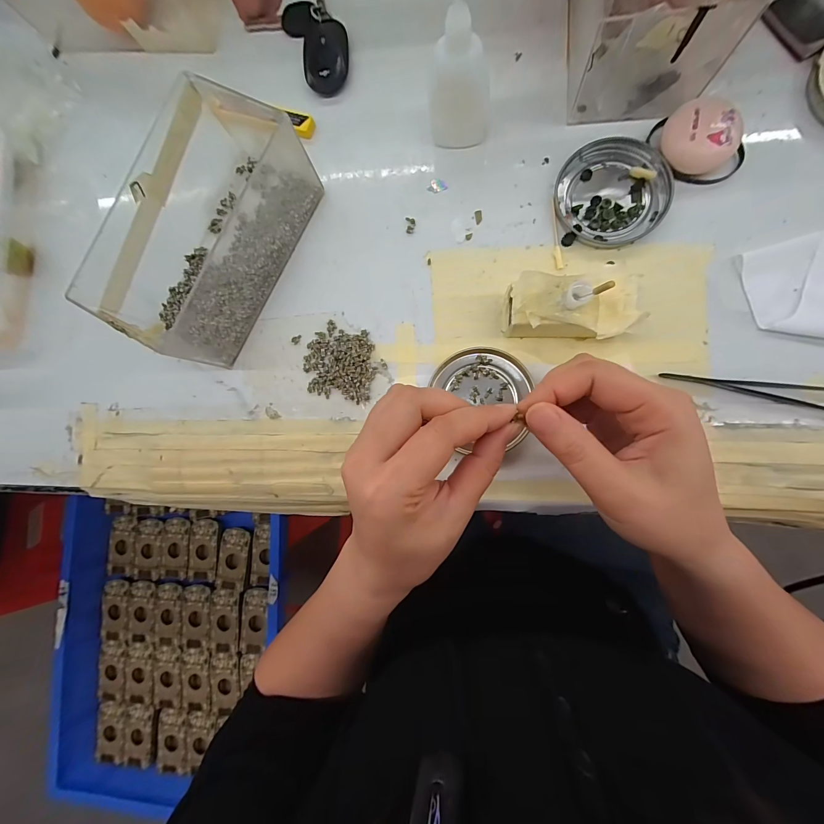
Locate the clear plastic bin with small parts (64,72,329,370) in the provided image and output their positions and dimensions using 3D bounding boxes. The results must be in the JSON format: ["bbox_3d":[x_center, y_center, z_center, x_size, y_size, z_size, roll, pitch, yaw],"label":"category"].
[{"bbox_3d":[-0.153,-0.148,0.271,0.102,0.064,0.204,31,90,9],"label":"clear plastic bin with small parts"}]

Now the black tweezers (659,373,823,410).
[{"bbox_3d":[0.238,-0.016,0.238,0.125,0.004,0.016,10,87,8],"label":"black tweezers"}]

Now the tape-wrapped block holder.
[{"bbox_3d":[0.107,-0.070,0.242,0.083,0.046,0.043,-3,85,7],"label":"tape-wrapped block holder"}]

